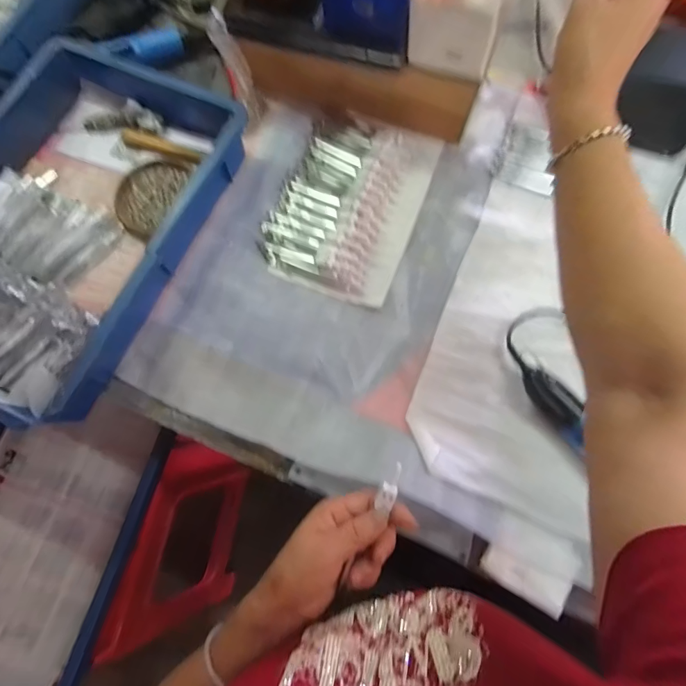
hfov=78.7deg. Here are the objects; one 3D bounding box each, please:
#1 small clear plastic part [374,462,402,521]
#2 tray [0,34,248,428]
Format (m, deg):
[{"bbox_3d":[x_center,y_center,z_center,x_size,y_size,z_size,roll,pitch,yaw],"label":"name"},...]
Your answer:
[{"bbox_3d":[0.039,0.118,0.342,0.015,0.006,0.041,21,84,9],"label":"small clear plastic part"},{"bbox_3d":[-0.326,-0.150,0.505,0.290,0.081,0.438,24,77,7],"label":"tray"}]

